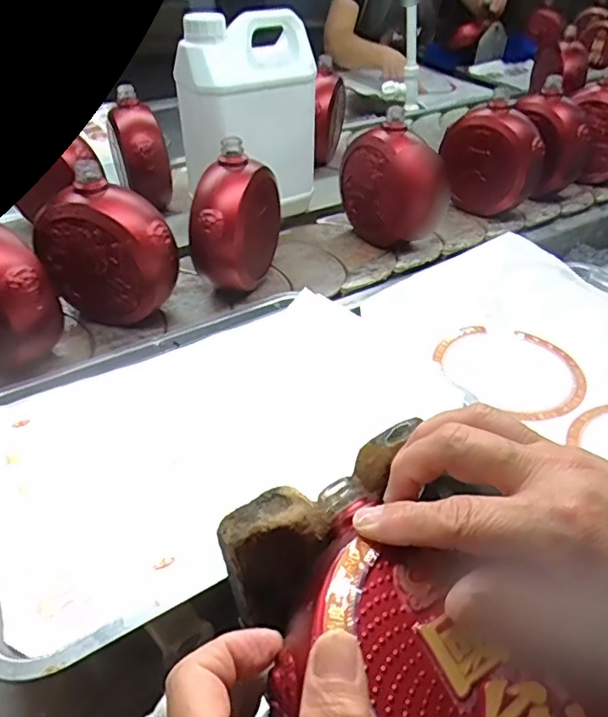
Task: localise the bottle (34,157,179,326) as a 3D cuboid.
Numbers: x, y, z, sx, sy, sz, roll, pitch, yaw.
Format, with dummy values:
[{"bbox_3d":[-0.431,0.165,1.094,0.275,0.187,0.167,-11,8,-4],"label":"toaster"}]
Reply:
[{"bbox_3d":[-0.192,-0.106,0.564,0.126,0.158,0.053,9,39,13],"label":"bottle"}]

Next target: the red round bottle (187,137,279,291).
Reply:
[{"bbox_3d":[-0.075,-0.145,0.608,0.070,0.153,0.106,7,39,9],"label":"red round bottle"}]

